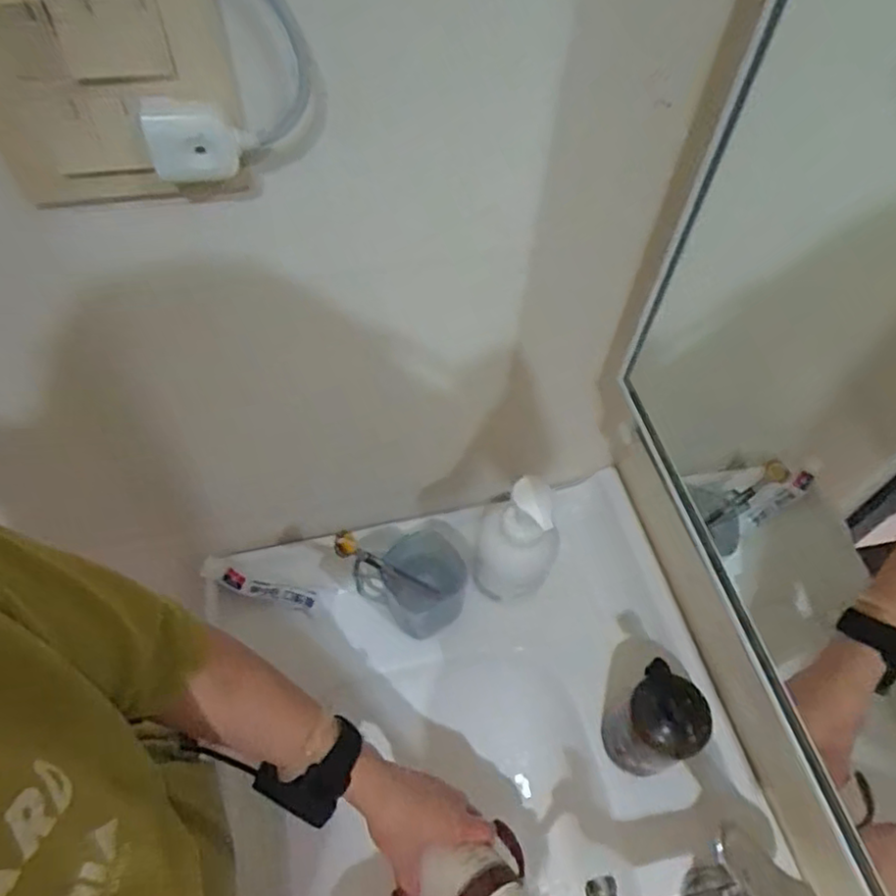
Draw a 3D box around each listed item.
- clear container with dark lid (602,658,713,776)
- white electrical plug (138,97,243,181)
[{"bbox_3d":[0.177,0.239,0.550,0.065,0.146,0.058,32,59,19],"label":"clear container with dark lid"},{"bbox_3d":[-0.131,-0.156,0.330,0.047,0.043,0.017,6,54,1],"label":"white electrical plug"}]

